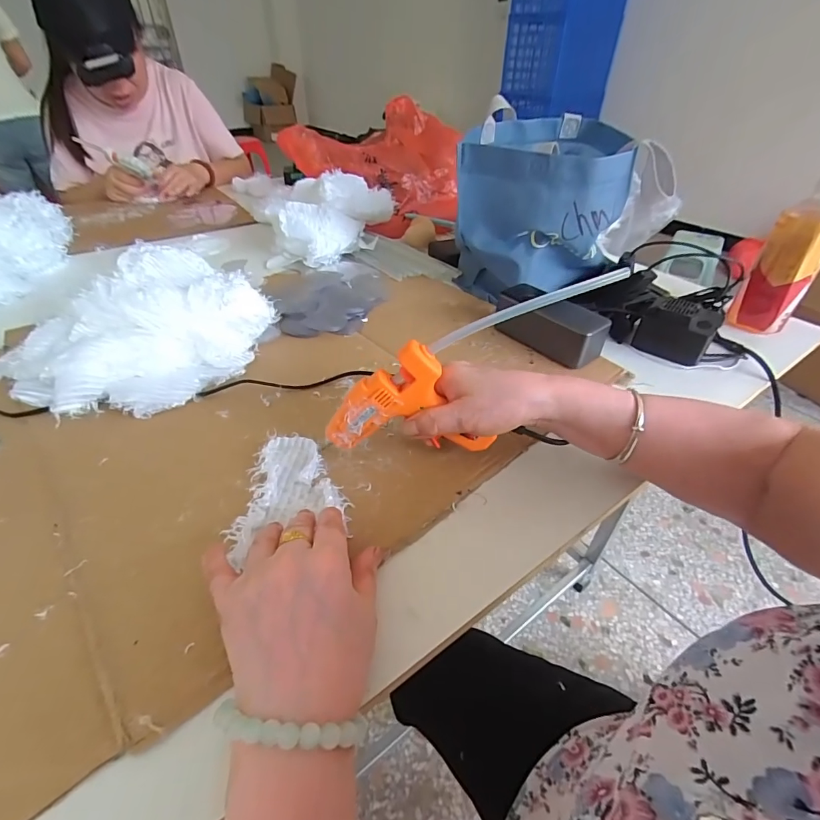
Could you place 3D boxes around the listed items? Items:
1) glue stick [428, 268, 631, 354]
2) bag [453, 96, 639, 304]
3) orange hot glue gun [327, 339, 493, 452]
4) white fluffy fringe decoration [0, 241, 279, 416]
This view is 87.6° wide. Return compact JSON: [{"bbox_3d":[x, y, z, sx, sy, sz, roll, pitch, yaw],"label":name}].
[{"bbox_3d":[0.090,-0.077,0.325,0.158,0.015,0.008,-20,42,2],"label":"glue stick"},{"bbox_3d":[0.170,-0.270,0.599,0.200,0.200,0.187,10,42,8],"label":"bag"},{"bbox_3d":[0.000,-0.010,0.346,0.133,0.085,0.026,0,41,0],"label":"orange hot glue gun"},{"bbox_3d":[-0.275,-0.088,0.457,0.171,0.084,0.246,25,46,23],"label":"white fluffy fringe decoration"}]

